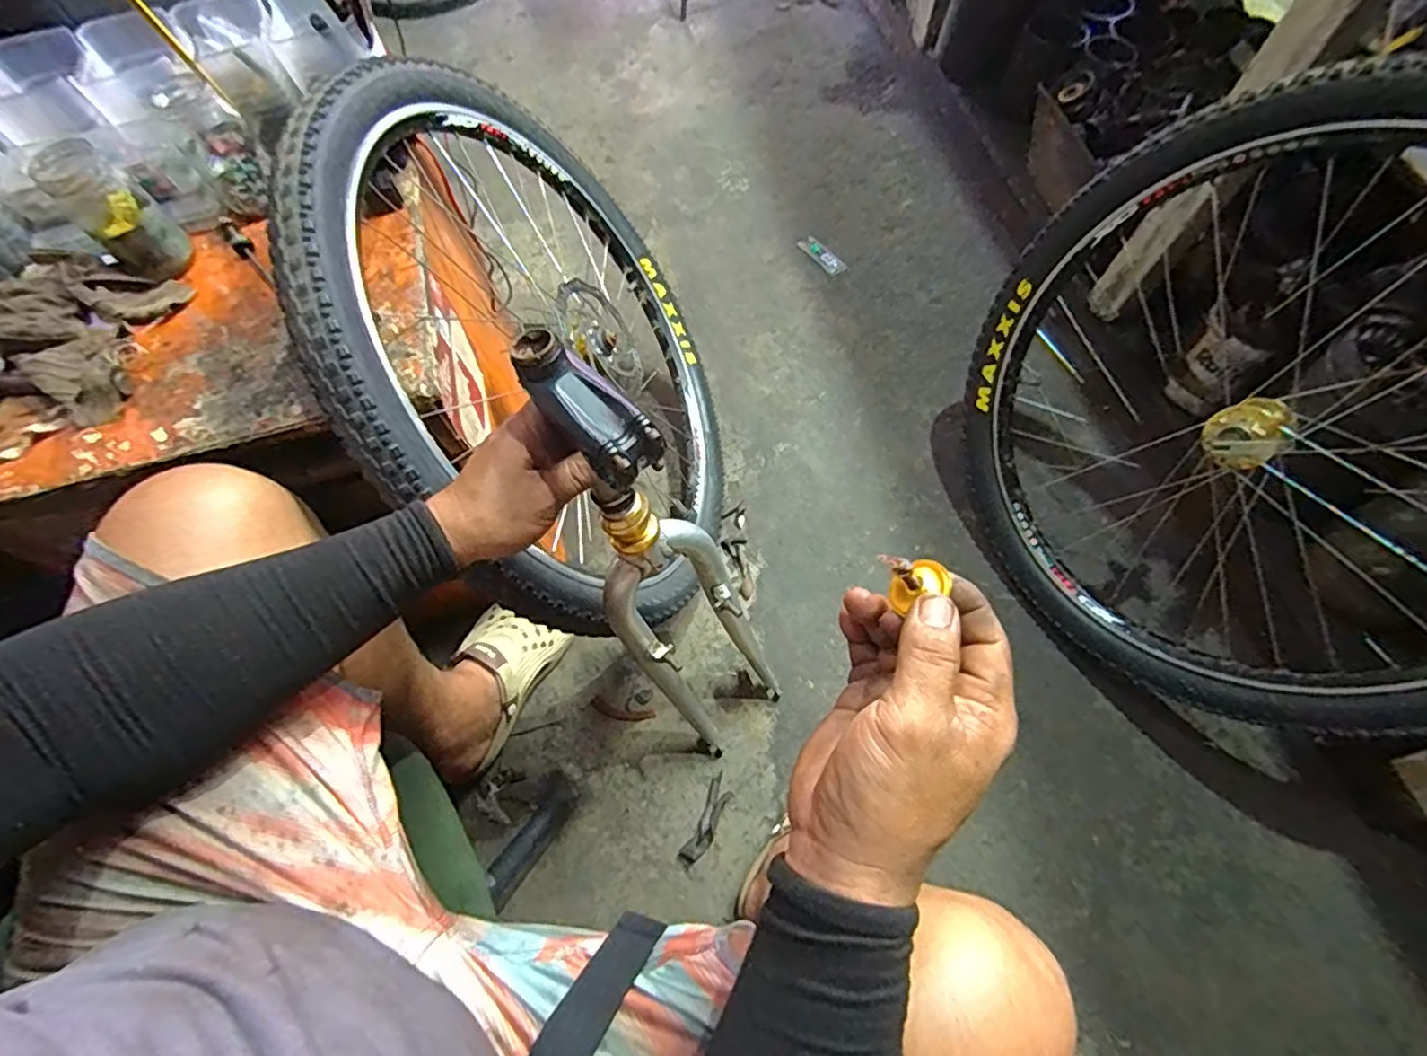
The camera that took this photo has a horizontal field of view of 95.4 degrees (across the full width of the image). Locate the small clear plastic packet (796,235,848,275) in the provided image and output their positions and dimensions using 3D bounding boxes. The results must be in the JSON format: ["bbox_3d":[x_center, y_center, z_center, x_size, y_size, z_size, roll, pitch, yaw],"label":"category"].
[{"bbox_3d":[0.202,-0.510,1.217,0.038,0.010,0.112,-32,69,-11],"label":"small clear plastic packet"}]

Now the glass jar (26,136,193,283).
[{"bbox_3d":[-0.532,-0.278,0.586,0.060,0.103,0.061,39,74,17],"label":"glass jar"}]

